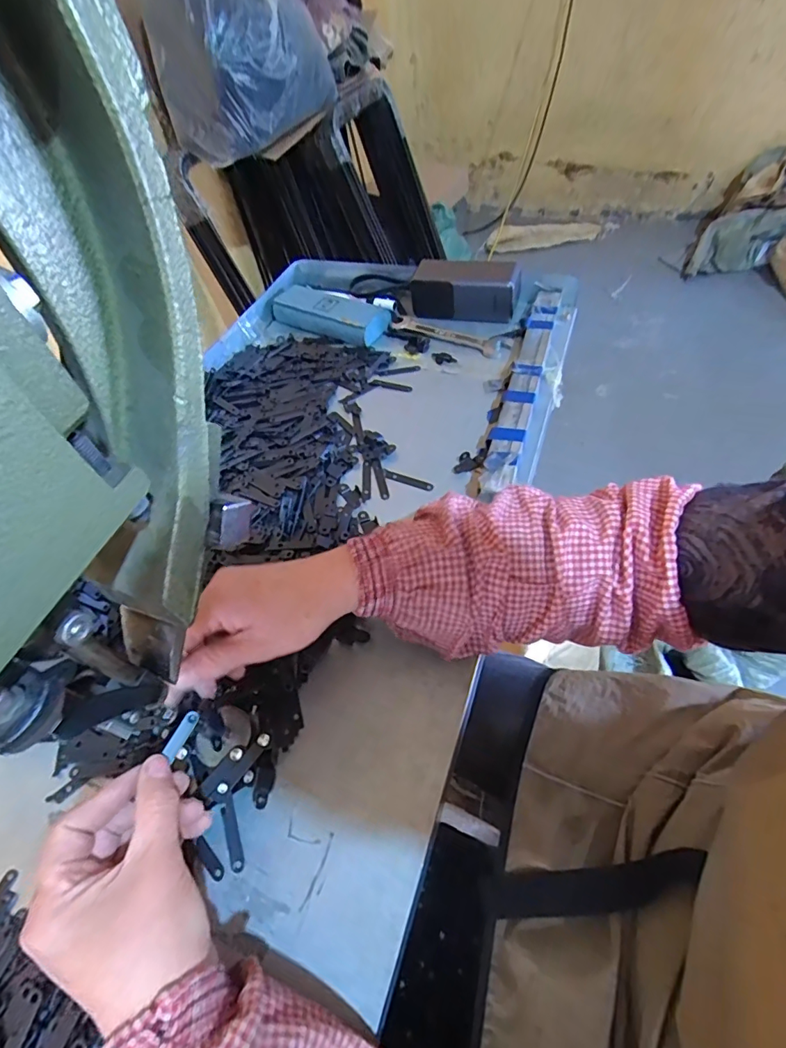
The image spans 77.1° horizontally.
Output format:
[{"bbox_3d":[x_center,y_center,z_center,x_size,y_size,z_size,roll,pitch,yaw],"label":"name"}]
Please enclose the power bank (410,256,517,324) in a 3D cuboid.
[{"bbox_3d":[0.089,-0.294,0.621,0.135,0.060,0.051,10,56,12],"label":"power bank"}]

